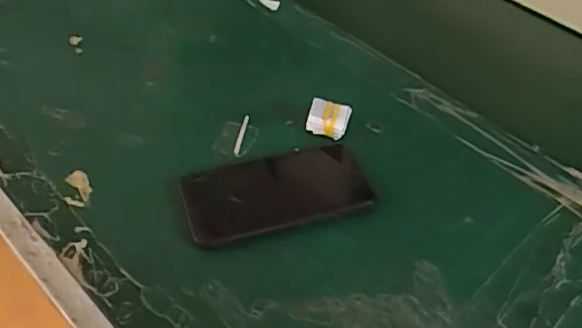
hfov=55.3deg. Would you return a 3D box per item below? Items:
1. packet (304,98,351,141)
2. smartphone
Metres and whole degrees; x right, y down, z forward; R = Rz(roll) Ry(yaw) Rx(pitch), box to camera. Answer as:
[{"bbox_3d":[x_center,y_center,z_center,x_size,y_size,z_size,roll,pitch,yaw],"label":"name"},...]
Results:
[{"bbox_3d":[0.036,-0.044,0.538,0.038,0.024,0.026,12,49,6],"label":"packet"},{"bbox_3d":[-0.012,0.024,0.475,0.154,0.009,0.071,-13,62,-10],"label":"smartphone"}]

